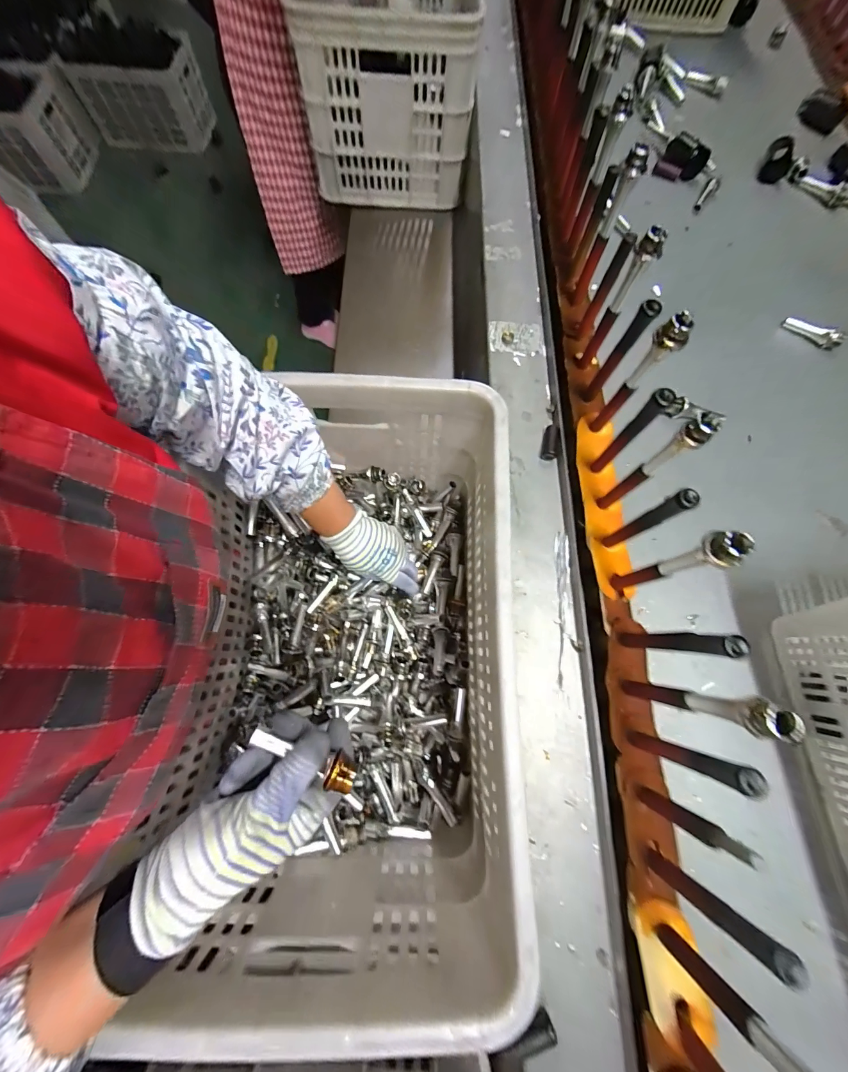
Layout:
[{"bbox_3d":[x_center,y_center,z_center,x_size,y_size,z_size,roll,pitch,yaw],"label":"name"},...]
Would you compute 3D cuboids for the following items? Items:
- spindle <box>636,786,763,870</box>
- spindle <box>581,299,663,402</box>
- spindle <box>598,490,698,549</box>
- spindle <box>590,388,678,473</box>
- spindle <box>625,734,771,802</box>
[{"bbox_3d":[0.215,0.234,0.300,0.012,0.129,0.014,28,75,8],"label":"spindle"},{"bbox_3d":[0.222,-0.205,0.418,0.019,0.144,0.017,33,75,9],"label":"spindle"},{"bbox_3d":[0.214,-0.011,0.356,0.014,0.138,0.017,-29,76,-9],"label":"spindle"},{"bbox_3d":[0.217,-0.106,0.390,0.017,0.141,0.020,43,77,11],"label":"spindle"},{"bbox_3d":[0.215,0.184,0.302,0.014,0.138,0.016,14,73,4],"label":"spindle"}]

